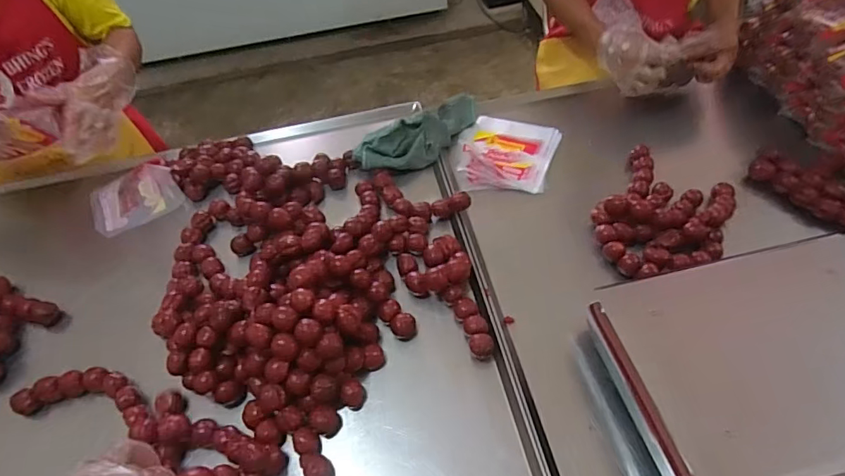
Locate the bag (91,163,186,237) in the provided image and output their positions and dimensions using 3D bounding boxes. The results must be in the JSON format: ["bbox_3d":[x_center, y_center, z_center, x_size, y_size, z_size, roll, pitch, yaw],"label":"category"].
[{"bbox_3d":[-0.571,-0.084,0.986,0.171,0.018,0.122,-30,72,-13],"label":"bag"}]

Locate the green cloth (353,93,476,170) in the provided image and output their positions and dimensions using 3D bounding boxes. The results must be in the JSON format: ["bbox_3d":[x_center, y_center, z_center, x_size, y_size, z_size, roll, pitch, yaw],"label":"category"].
[{"bbox_3d":[0.007,-0.204,0.979,0.289,0.059,0.098,-36,57,-22],"label":"green cloth"}]

